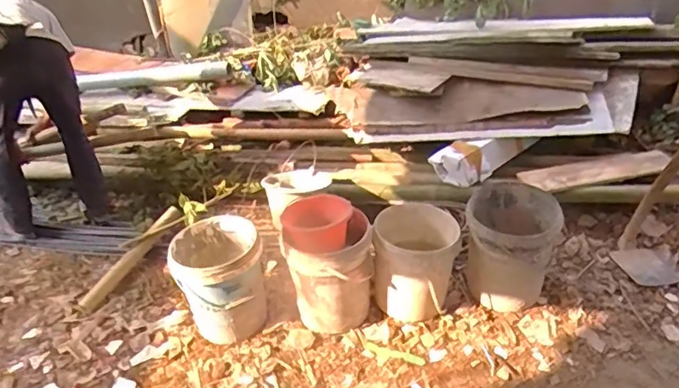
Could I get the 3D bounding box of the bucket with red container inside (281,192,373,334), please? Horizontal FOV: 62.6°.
[{"bbox_3d":[-0.030,0.235,1.936,0.285,0.401,0.257,-9,33,-2],"label":"bucket with red container inside"}]

